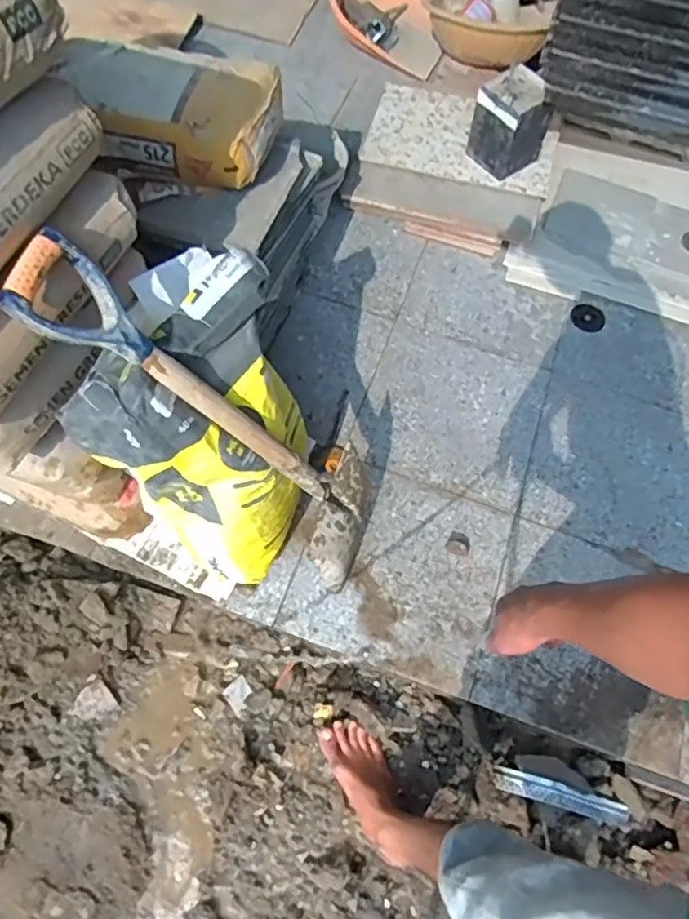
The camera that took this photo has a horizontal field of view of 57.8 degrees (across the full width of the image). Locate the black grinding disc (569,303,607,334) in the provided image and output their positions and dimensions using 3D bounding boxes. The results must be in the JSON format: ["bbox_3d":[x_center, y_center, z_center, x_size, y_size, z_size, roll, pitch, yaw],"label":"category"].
[{"bbox_3d":[0.615,-0.358,1.571,0.086,0.007,0.075,29,79,12],"label":"black grinding disc"}]

